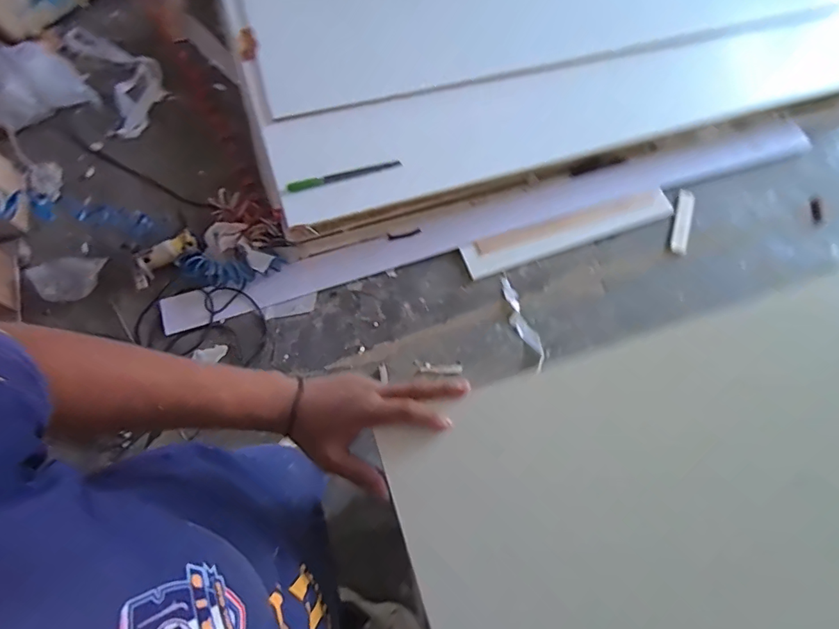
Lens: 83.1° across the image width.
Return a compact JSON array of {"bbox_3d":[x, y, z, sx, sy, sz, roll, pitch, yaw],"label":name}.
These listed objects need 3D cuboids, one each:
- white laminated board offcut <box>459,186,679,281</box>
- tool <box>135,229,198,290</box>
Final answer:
[{"bbox_3d":[0.515,-0.287,1.634,0.751,0.025,0.124,-19,85,-5],"label":"white laminated board offcut"},{"bbox_3d":[-0.823,-0.186,1.513,0.087,0.050,0.224,39,73,11],"label":"tool"}]

